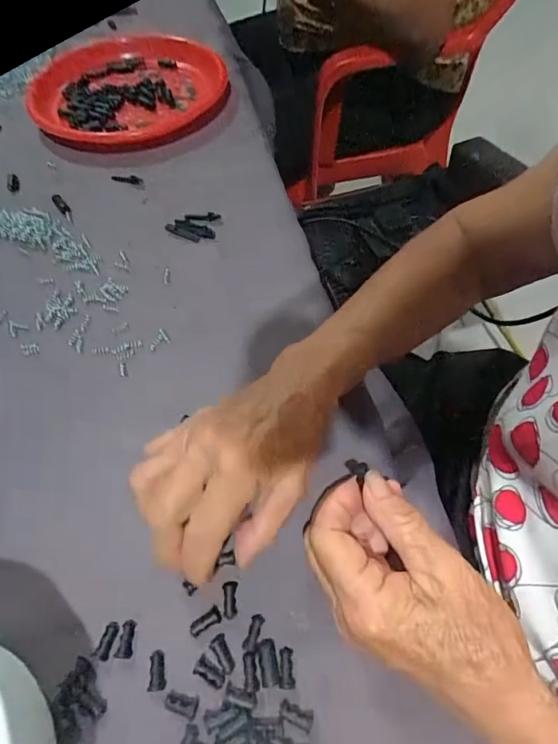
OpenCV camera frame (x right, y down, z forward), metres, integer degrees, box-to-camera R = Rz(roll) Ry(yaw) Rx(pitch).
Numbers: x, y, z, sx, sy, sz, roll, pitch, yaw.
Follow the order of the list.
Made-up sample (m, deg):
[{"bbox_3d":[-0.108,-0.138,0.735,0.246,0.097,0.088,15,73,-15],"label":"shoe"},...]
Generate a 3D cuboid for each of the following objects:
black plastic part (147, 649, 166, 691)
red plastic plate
[{"bbox_3d":[-0.063,0.155,0.237,0.008,0.004,0.018,-5,57,-2],"label":"black plastic part"},{"bbox_3d":[-0.172,-0.329,0.525,0.214,0.039,0.218,-2,58,3],"label":"red plastic plate"}]

